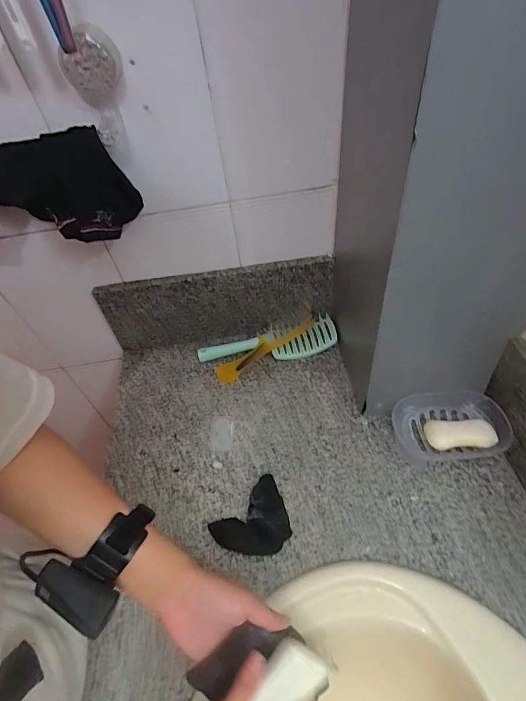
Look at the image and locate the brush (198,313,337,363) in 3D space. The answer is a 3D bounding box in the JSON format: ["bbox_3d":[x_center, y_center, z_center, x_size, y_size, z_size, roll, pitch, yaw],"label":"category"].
[{"bbox_3d":[0.010,-0.009,0.704,0.252,0.034,0.065,-14,49,-6],"label":"brush"}]

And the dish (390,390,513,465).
[{"bbox_3d":[0.268,0.116,0.550,0.140,0.057,0.094,-6,49,1],"label":"dish"}]

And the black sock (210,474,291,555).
[{"bbox_3d":[-0.010,0.229,0.502,0.103,0.039,0.084,-32,54,-21],"label":"black sock"}]

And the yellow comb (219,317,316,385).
[{"bbox_3d":[0.004,-0.002,0.681,0.194,0.020,0.048,-31,50,5],"label":"yellow comb"}]

